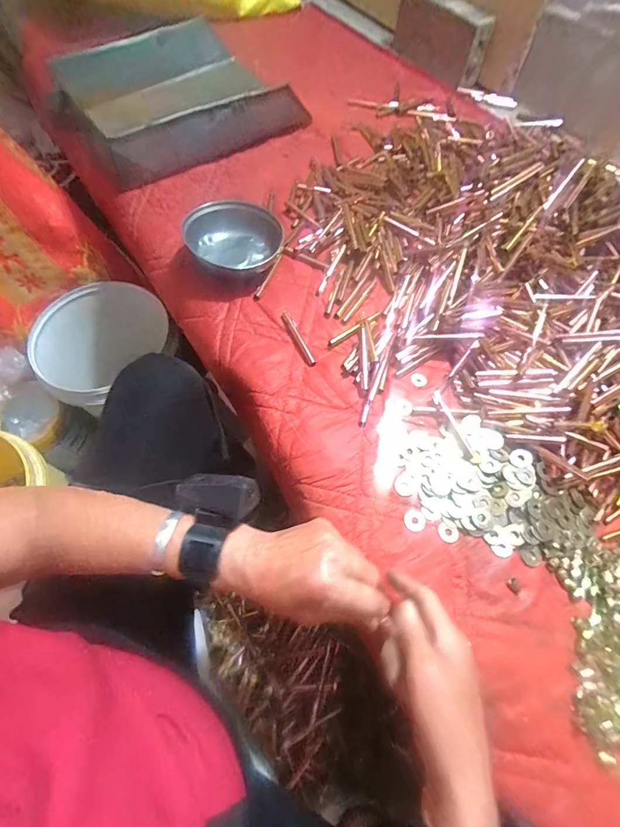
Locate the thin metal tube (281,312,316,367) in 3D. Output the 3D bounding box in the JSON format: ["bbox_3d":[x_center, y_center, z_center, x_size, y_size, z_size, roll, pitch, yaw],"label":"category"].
[{"bbox_3d":[-0.015,-0.101,0.511,0.013,0.014,0.092,-24,67,-12],"label":"thin metal tube"}]

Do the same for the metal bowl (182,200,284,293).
[{"bbox_3d":[-0.111,-0.259,0.561,0.131,0.053,0.164,-20,66,-11],"label":"metal bowl"}]

